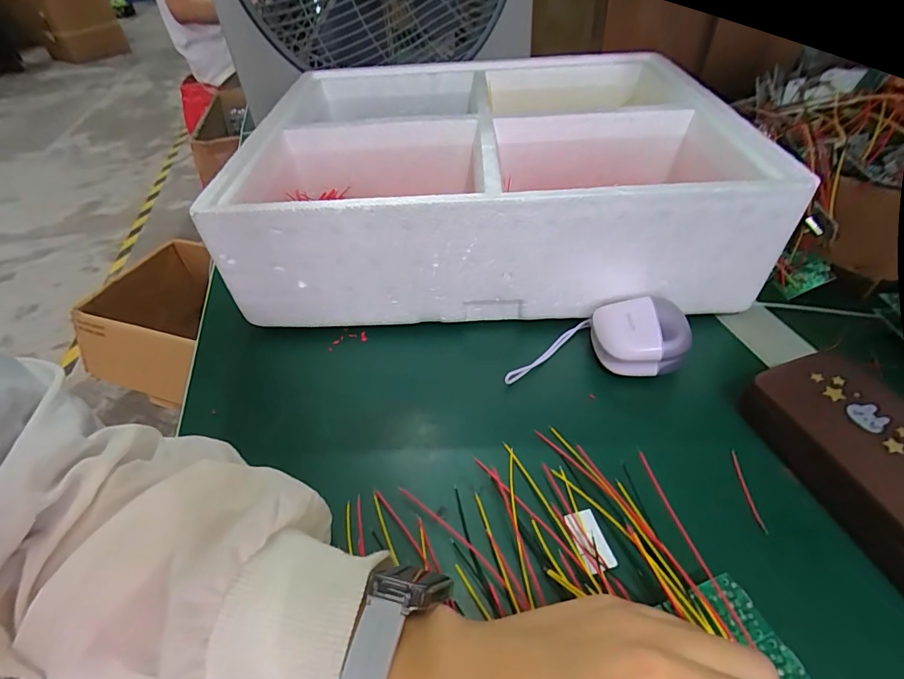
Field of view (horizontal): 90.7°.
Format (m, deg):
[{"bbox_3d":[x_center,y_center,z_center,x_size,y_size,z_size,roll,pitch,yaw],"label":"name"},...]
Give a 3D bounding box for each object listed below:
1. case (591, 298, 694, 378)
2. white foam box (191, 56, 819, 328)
[{"bbox_3d":[0.129,-0.001,0.311,0.063,0.041,0.052,7,46,12],"label":"case"},{"bbox_3d":[0.035,-0.161,0.439,0.385,0.124,0.346,-1,45,4],"label":"white foam box"}]

